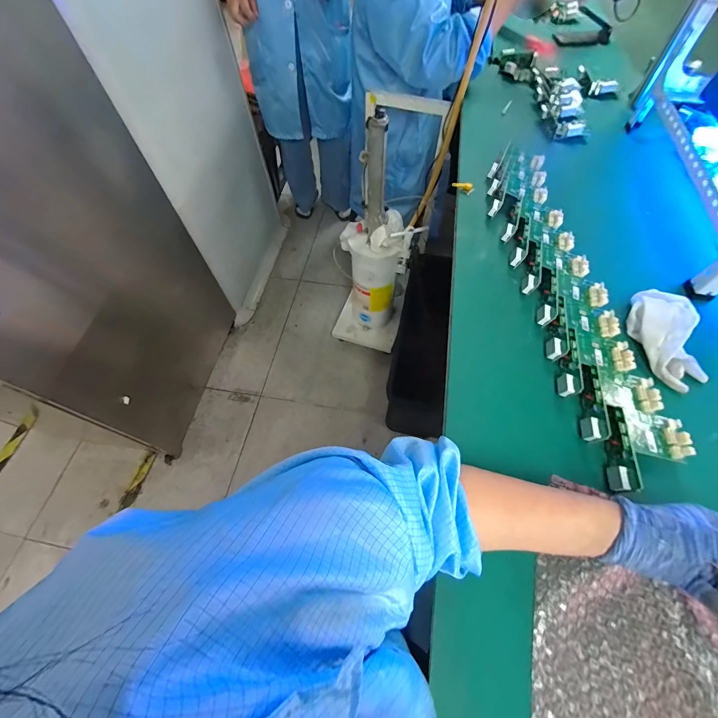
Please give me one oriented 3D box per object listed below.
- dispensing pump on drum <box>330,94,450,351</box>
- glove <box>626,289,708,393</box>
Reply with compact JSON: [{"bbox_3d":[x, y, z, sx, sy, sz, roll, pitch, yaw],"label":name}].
[{"bbox_3d":[0.052,-0.344,1.052,0.226,0.725,0.256,17,64,12],"label":"dispensing pump on drum"},{"bbox_3d":[0.434,-0.030,0.462,0.073,0.050,0.154,-5,61,0],"label":"glove"}]

